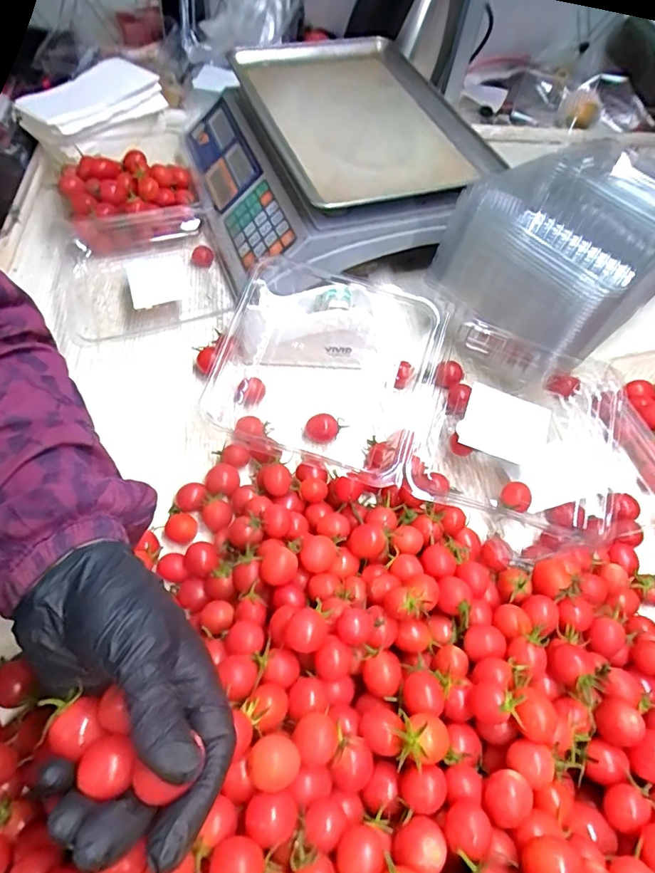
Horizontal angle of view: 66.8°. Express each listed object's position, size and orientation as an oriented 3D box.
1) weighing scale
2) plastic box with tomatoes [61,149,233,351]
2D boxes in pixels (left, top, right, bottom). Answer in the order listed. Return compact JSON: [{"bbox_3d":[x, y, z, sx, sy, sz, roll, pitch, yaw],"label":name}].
[{"bbox_3d":[0.001,-0.351,0.630,0.321,0.109,0.352,-13,61,-12],"label":"weighing scale"},{"bbox_3d":[-0.222,-0.236,0.592,0.166,0.066,0.257,-12,60,-12],"label":"plastic box with tomatoes"}]

